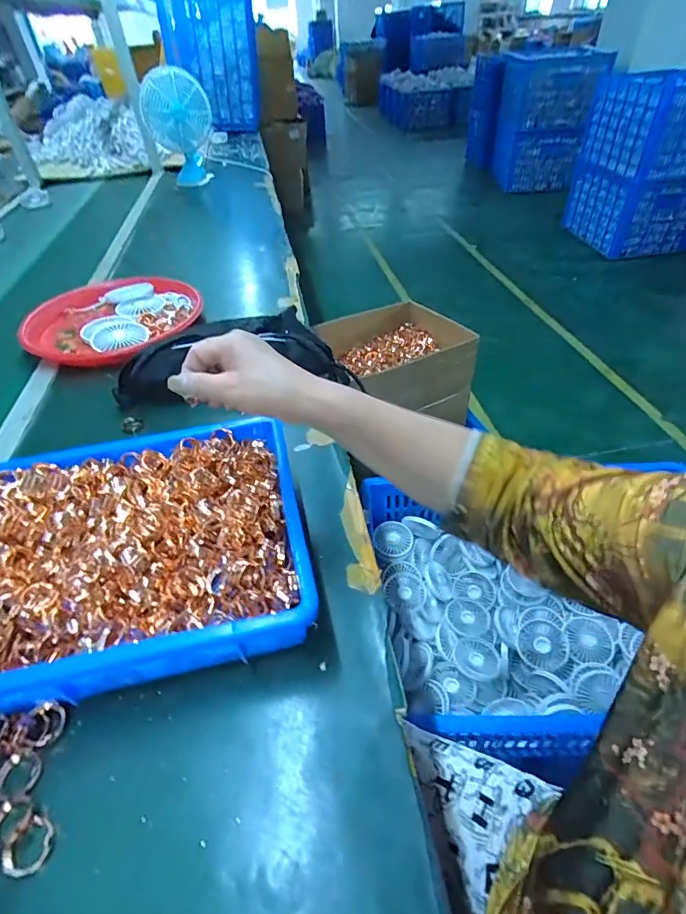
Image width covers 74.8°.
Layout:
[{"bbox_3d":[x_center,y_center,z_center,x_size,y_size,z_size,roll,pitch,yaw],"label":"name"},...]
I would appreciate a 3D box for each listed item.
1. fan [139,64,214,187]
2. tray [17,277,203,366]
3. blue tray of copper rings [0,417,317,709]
[{"bbox_3d":[-0.476,-0.960,1.301,0.163,0.256,0.197,-25,48,-17],"label":"fan"},{"bbox_3d":[-0.384,-0.244,0.769,0.270,0.039,0.263,-3,45,3],"label":"tray"},{"bbox_3d":[-0.221,0.087,0.399,0.364,0.070,0.240,-12,46,-5],"label":"blue tray of copper rings"}]

